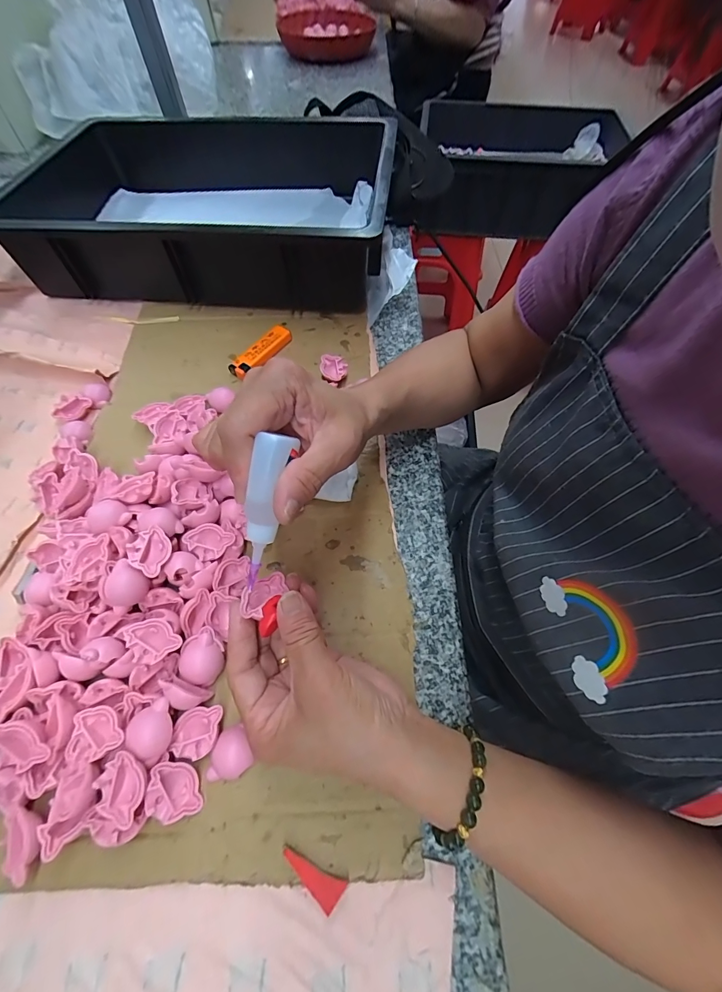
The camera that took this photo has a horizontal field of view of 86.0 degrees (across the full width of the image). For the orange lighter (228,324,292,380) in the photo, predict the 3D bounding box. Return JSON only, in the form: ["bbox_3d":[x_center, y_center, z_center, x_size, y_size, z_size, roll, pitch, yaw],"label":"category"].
[{"bbox_3d":[-0.109,-0.158,0.424,0.022,0.016,0.078,32,65,16],"label":"orange lighter"}]

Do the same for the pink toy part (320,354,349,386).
[{"bbox_3d":[-0.029,-0.132,0.412,0.028,0.016,0.035,5,61,1],"label":"pink toy part"}]

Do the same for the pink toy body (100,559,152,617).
[{"bbox_3d":[-0.166,0.066,0.273,0.022,0.026,0.030,30,64,15],"label":"pink toy body"}]

